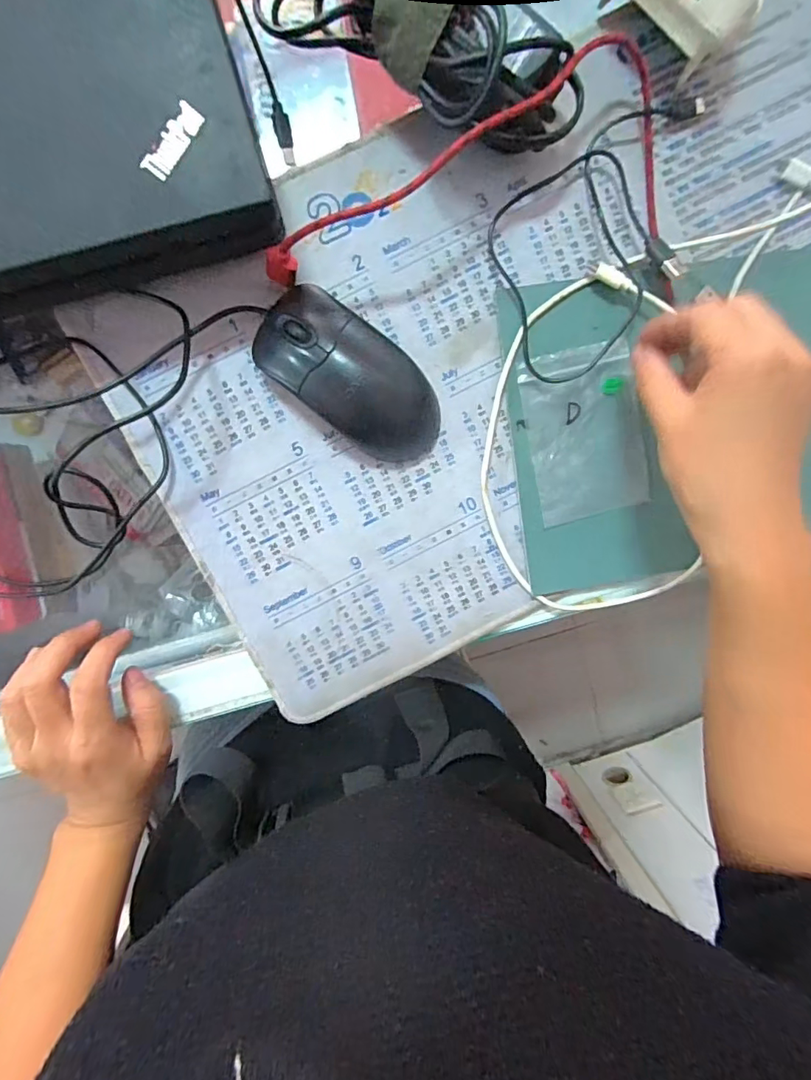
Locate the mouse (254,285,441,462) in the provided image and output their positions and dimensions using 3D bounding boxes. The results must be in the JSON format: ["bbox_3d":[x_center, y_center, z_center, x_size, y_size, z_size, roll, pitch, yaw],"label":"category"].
[{"bbox_3d":[-0.029,-0.090,0.281,0.112,0.032,0.052,37,93,-9],"label":"mouse"}]

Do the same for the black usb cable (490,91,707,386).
[{"bbox_3d":[0.121,-0.175,0.290,0.163,0.014,0.105,-36,92,3],"label":"black usb cable"}]

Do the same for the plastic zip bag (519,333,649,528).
[{"bbox_3d":[0.112,-0.065,0.305,0.071,0.011,0.099,-13,101,-3],"label":"plastic zip bag"}]

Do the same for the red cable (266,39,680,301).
[{"bbox_3d":[0.045,-0.200,0.260,0.238,0.052,0.128,-2,98,-5],"label":"red cable"}]

